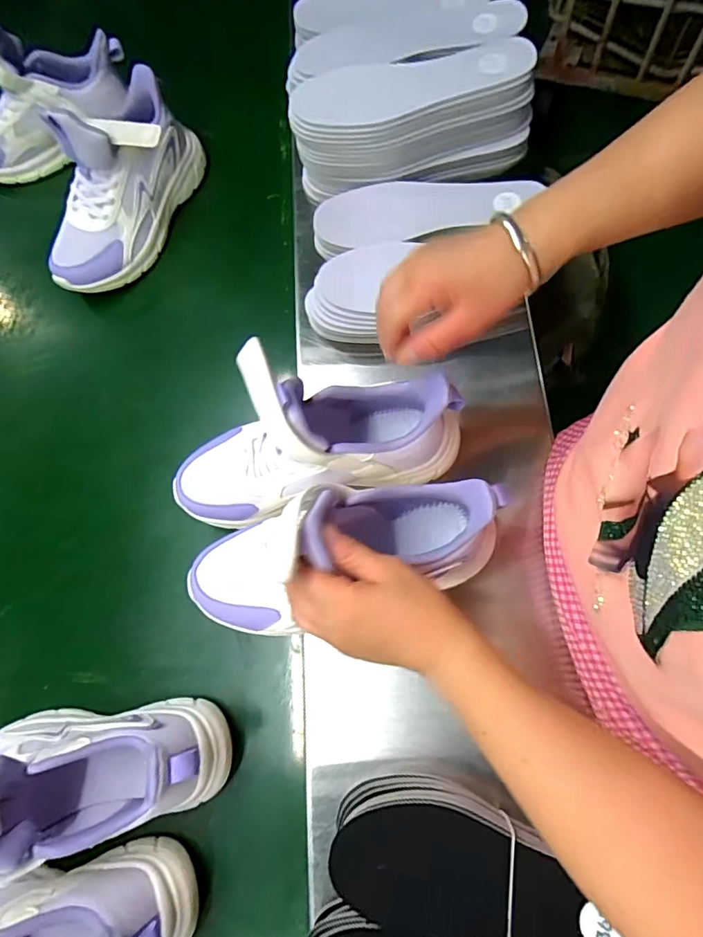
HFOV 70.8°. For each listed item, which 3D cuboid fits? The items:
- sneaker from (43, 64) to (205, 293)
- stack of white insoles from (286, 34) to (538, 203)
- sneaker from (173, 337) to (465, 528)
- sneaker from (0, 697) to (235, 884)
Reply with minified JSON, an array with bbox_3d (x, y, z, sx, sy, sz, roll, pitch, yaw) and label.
[{"bbox_3d":[-0.265,-0.323,0.562,0.099,0.134,0.232,20,77,3],"label":"sneaker"},{"bbox_3d":[0.060,-0.360,0.513,0.233,0.095,0.107,-4,77,-3],"label":"stack of white insoles"},{"bbox_3d":[-0.040,-0.024,0.388,0.240,0.141,0.089,-14,77,11],"label":"sneaker"},{"bbox_3d":[-0.215,0.236,0.372,0.226,0.160,0.076,-6,77,-3],"label":"sneaker"}]

